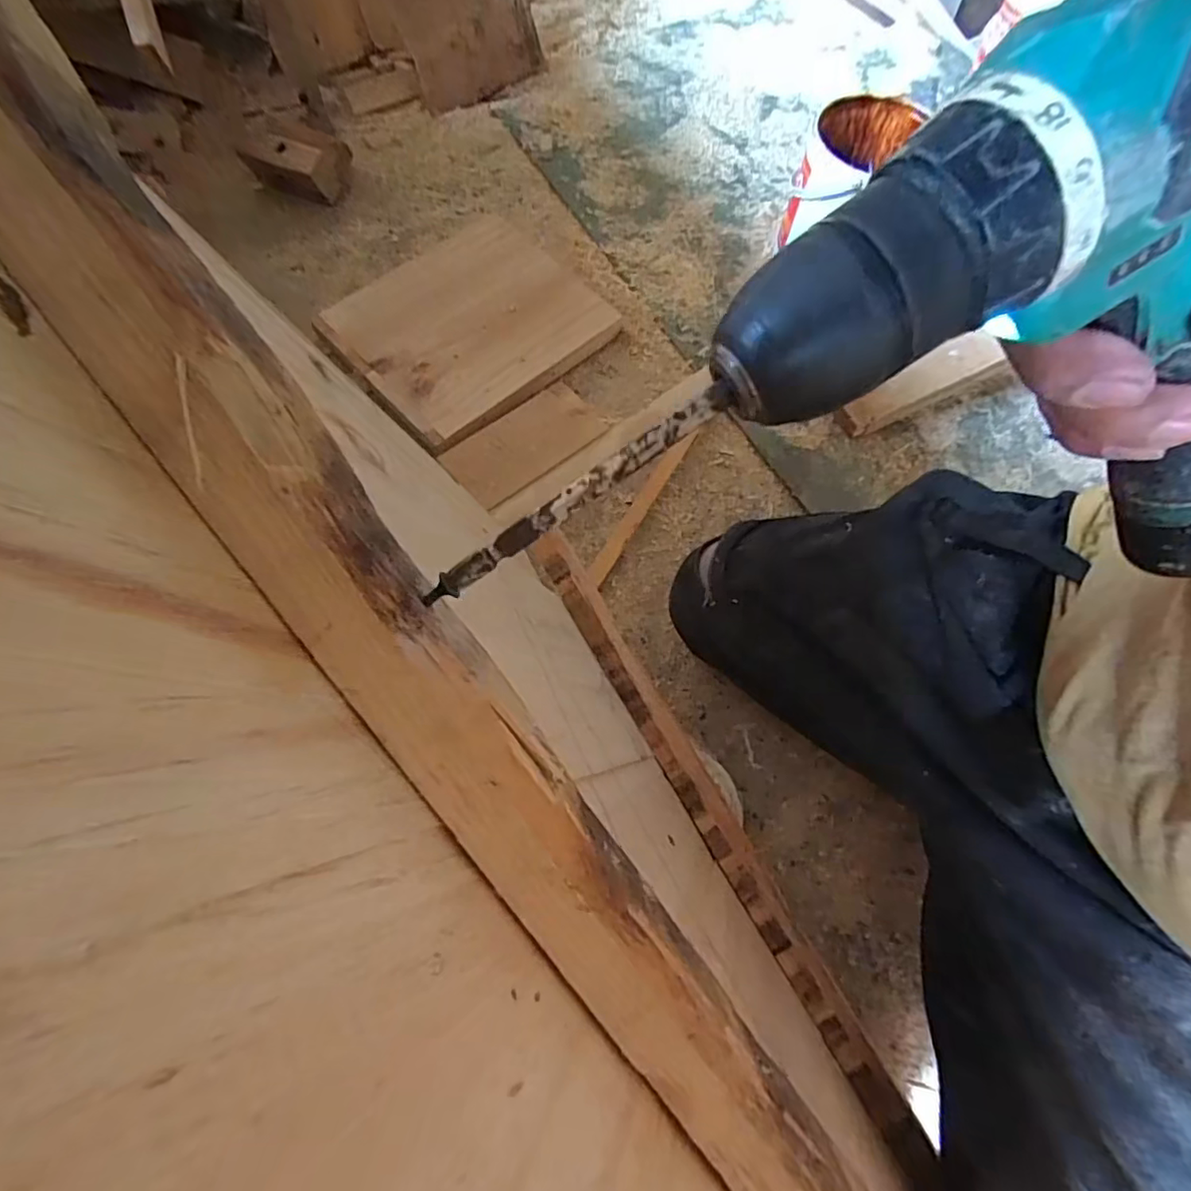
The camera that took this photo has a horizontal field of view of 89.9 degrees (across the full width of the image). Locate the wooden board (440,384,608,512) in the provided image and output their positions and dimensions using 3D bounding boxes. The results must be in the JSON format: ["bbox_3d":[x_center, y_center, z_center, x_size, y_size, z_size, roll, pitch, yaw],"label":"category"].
[{"bbox_3d":[-0.088,-0.200,0.760,0.203,0.025,0.090,-40,76,-12],"label":"wooden board"}]

